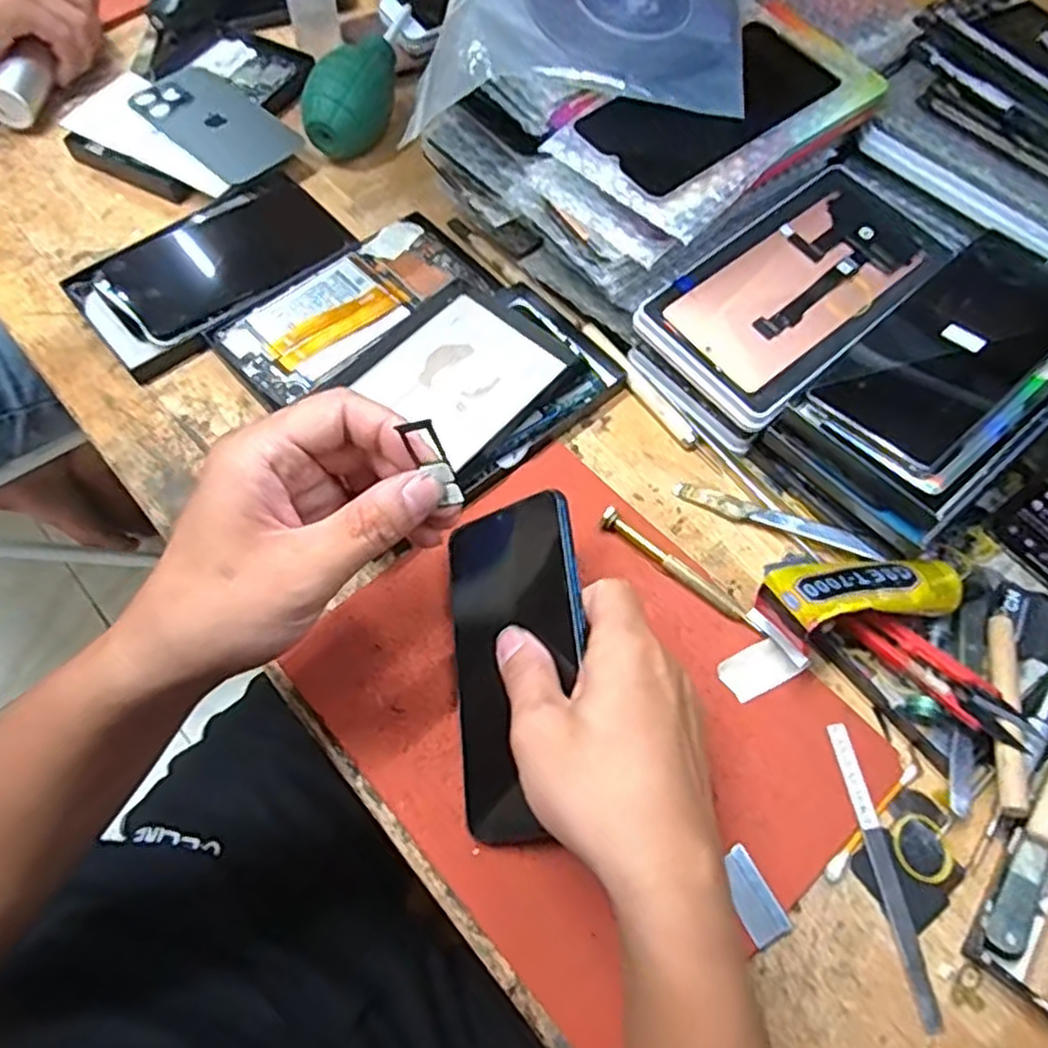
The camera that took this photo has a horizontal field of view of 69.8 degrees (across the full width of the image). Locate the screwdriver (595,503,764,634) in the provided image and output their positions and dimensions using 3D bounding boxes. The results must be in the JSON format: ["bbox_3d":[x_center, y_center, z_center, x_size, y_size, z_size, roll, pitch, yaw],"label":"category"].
[{"bbox_3d":[0.086,0.025,0.414,0.104,0.014,0.009,36,68,16],"label":"screwdriver"}]

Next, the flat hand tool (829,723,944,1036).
[{"bbox_3d":[0.169,0.161,0.352,0.010,0.004,0.131,-7,64,-4],"label":"flat hand tool"}]

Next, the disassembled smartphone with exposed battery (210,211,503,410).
[{"bbox_3d":[-0.108,-0.144,0.486,0.173,0.007,0.081,-40,70,-18],"label":"disassembled smartphone with exposed battery"}]

